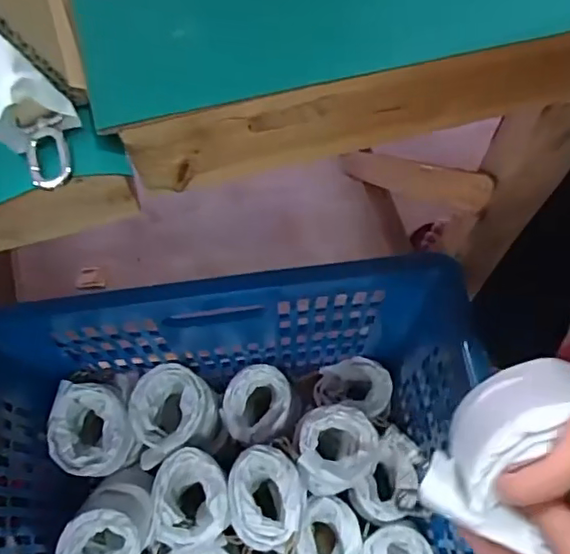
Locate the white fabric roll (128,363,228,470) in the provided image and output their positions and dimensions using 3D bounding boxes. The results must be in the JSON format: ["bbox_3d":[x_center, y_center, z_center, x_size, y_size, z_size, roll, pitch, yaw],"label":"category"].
[{"bbox_3d":[-0.137,0.175,0.740,0.096,0.098,0.108,-17,69,-6],"label":"white fabric roll"}]

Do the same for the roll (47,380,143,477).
[{"bbox_3d":[-0.222,0.184,0.706,0.089,0.101,0.108,2,68,2],"label":"roll"}]

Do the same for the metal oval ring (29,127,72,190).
[{"bbox_3d":[-0.100,-0.051,0.247,0.016,0.009,0.027,-13,68,-4],"label":"metal oval ring"}]

